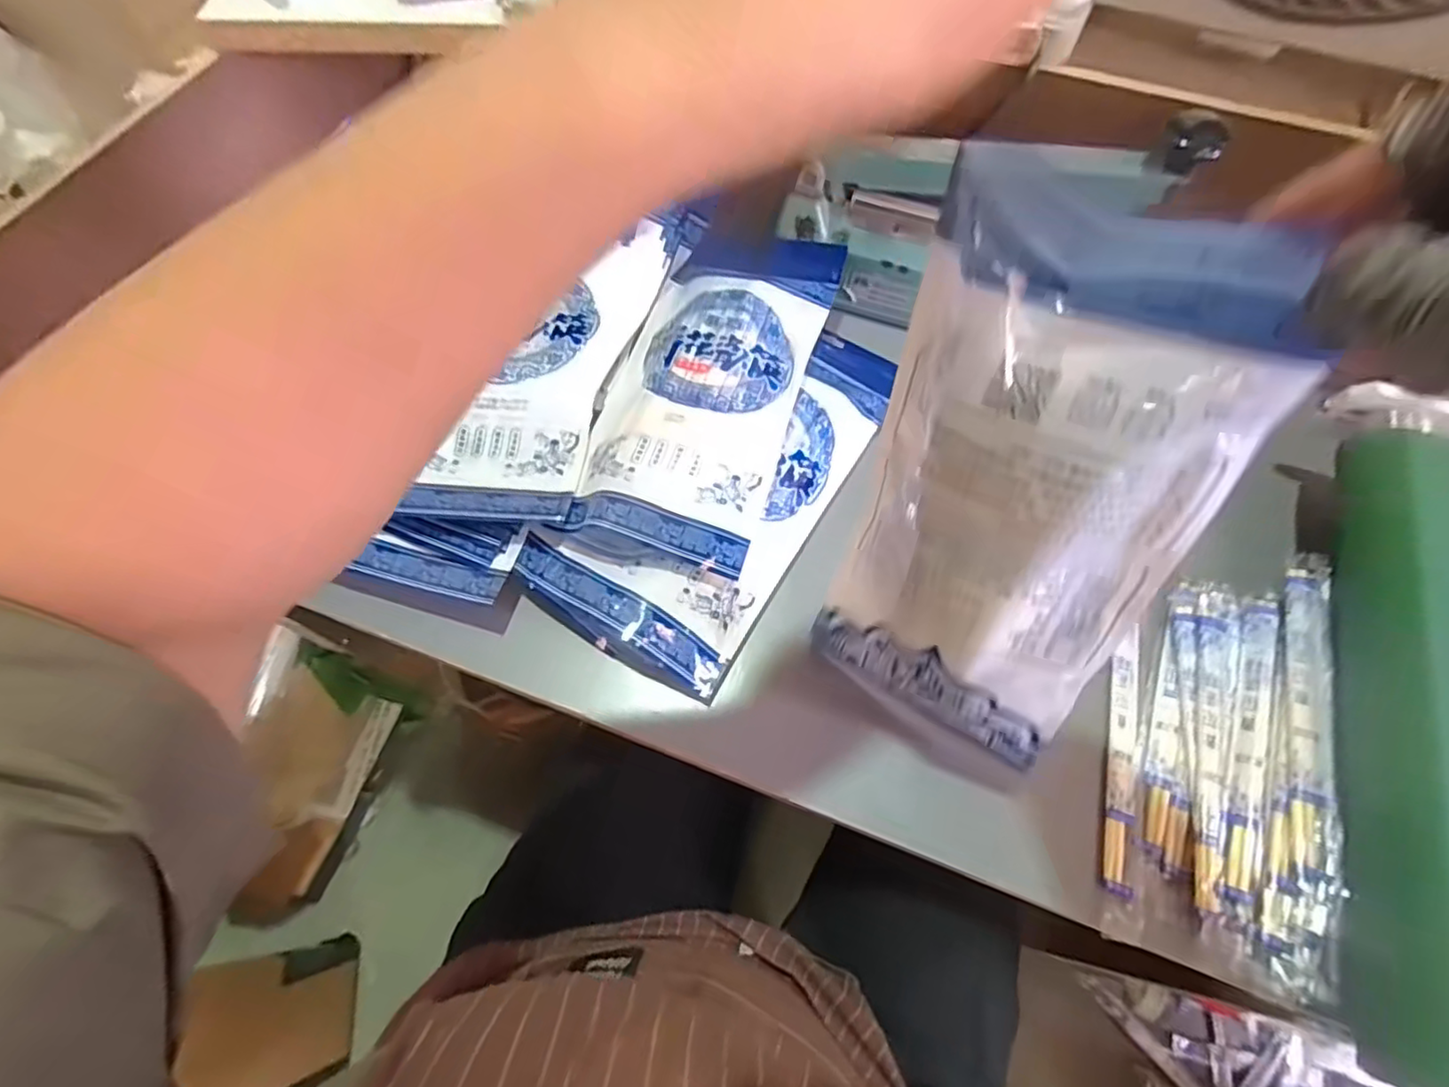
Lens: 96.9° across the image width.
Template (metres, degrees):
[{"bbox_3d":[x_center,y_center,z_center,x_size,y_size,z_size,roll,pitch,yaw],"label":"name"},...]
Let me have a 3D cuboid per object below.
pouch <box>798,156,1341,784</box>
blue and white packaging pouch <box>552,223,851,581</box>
[{"bbox_3d":[0.120,0.007,0.291,0.133,0.295,0.033,29,52,19],"label":"pouch"},{"bbox_3d":[-0.006,-0.139,0.493,0.136,0.028,0.328,17,65,7],"label":"blue and white packaging pouch"}]

